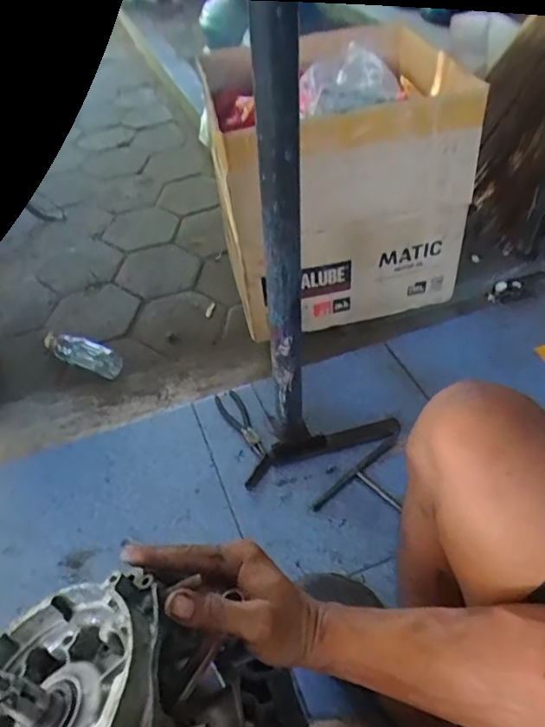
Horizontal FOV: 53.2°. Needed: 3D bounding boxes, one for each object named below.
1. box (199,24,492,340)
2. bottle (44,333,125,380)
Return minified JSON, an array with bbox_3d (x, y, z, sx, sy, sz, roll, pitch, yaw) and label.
[{"bbox_3d":[0.134,-0.310,0.974,0.432,0.439,0.225,-13,48,-9],"label":"box"},{"bbox_3d":[-0.399,-0.023,1.117,0.210,0.059,0.050,20,51,21],"label":"bottle"}]

